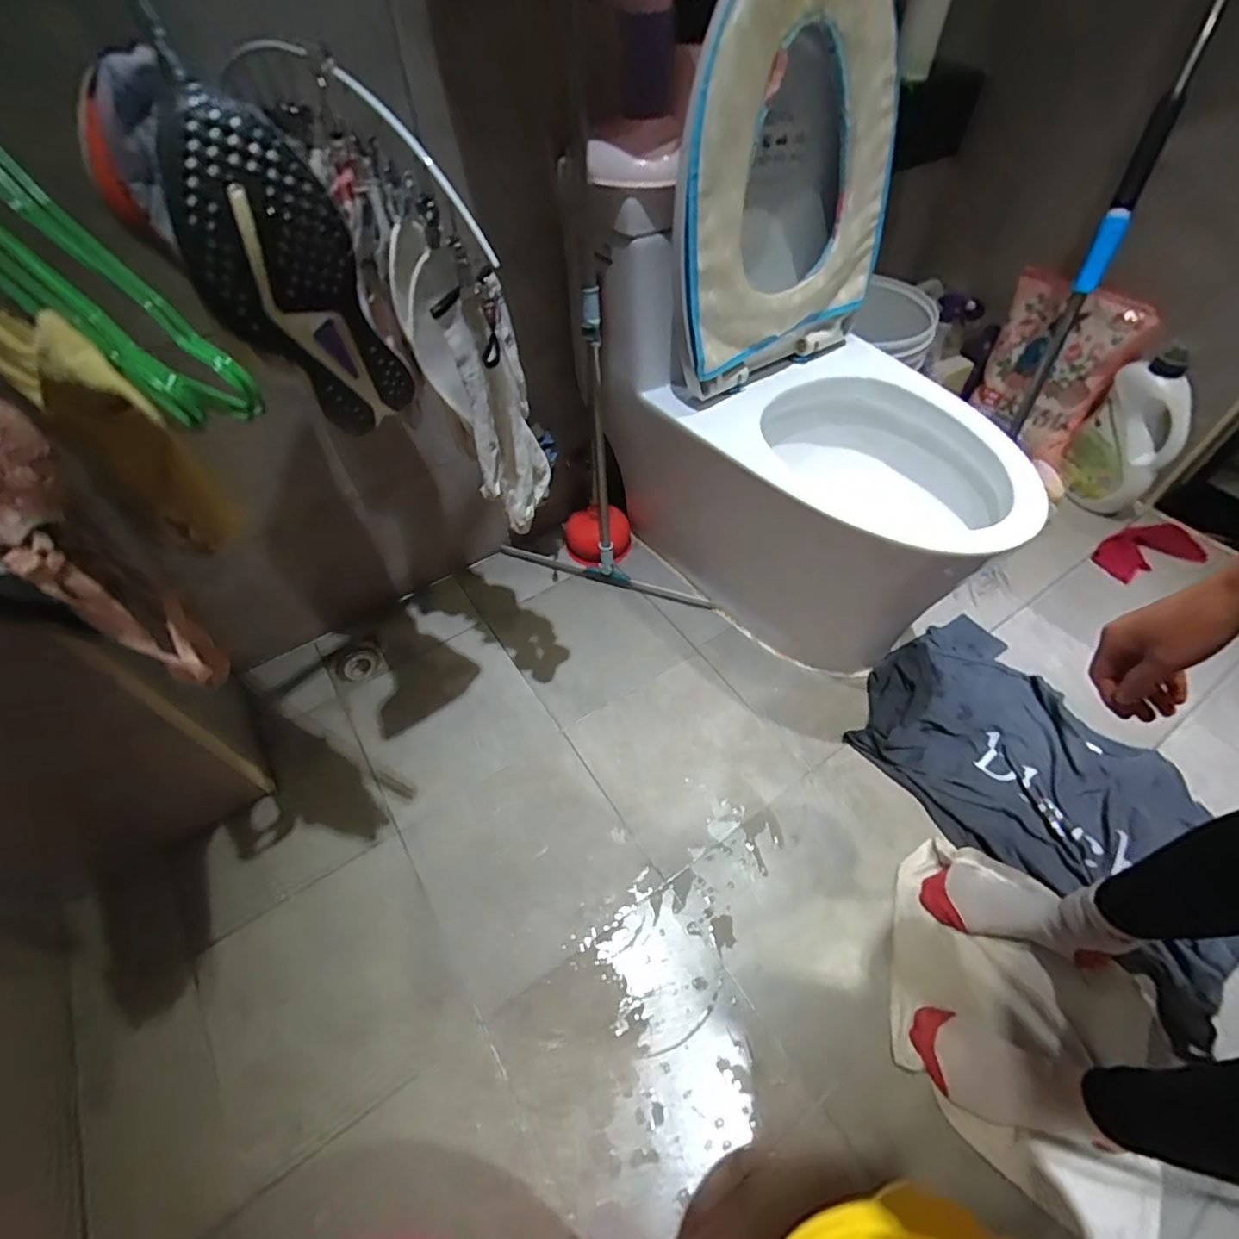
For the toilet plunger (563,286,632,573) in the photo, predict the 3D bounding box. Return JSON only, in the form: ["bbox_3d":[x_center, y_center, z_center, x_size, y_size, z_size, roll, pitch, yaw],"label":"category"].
[{"bbox_3d":[-0.050,-0.288,1.011,0.137,0.550,0.118,-3,52,-1],"label":"toilet plunger"}]

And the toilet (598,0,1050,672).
[{"bbox_3d":[0.315,-0.366,0.851,0.579,0.808,0.365,30,59,22],"label":"toilet"}]

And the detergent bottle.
[{"bbox_3d":[1.077,-0.391,1.193,0.105,0.324,0.175,-20,45,-29],"label":"detergent bottle"}]

